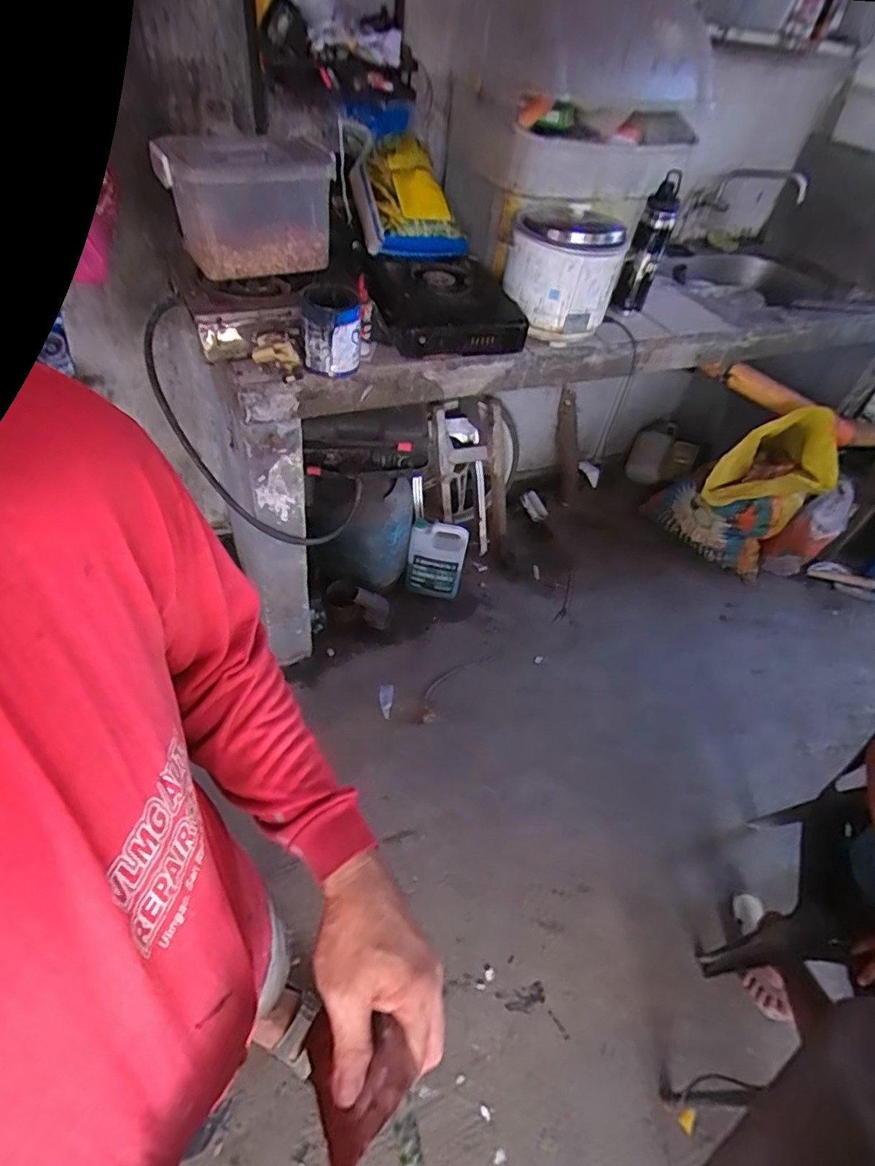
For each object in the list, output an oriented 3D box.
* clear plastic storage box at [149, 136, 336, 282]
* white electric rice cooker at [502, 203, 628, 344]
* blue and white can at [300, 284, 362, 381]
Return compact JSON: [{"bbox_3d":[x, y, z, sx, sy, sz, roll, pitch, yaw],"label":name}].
[{"bbox_3d":[-0.322,-0.641,0.994,0.268,0.168,0.143,-18,52,-22],"label":"clear plastic storage box"},{"bbox_3d":[0.257,-0.643,1.186,0.215,0.204,0.235,17,47,7],"label":"white electric rice cooker"},{"bbox_3d":[-0.189,-0.448,1.037,0.102,0.122,0.104,0,48,-9],"label":"blue and white can"}]

